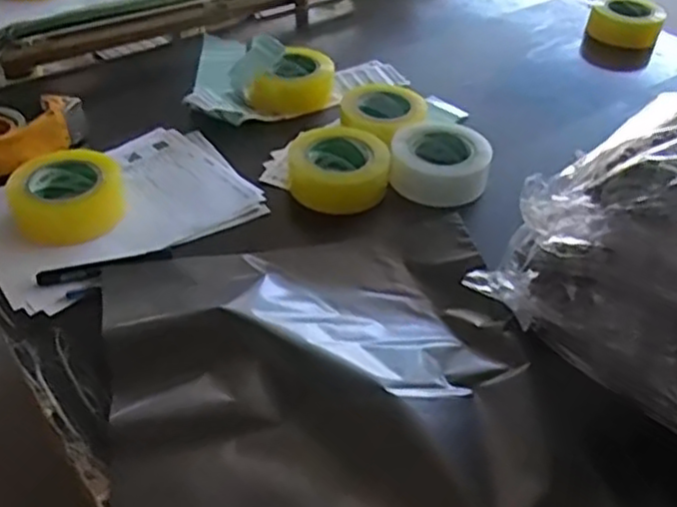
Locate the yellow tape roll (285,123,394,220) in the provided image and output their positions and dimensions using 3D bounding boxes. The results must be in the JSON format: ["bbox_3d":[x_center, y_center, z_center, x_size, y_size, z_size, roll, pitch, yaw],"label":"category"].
[{"bbox_3d":[-0.001,-0.111,0.882,0.126,0.043,0.110,3,42,-1],"label":"yellow tape roll"}]

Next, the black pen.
[{"bbox_3d":[-0.248,0.013,0.752,0.138,0.013,0.019,-11,44,-15],"label":"black pen"}]

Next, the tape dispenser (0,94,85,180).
[{"bbox_3d":[-0.412,-0.153,0.917,0.162,0.060,0.094,-13,45,-18],"label":"tape dispenser"}]

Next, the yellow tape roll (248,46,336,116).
[{"bbox_3d":[-0.071,-0.259,1.065,0.126,0.048,0.126,2,42,-2],"label":"yellow tape roll"}]

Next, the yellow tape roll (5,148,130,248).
[{"bbox_3d":[-0.314,-0.068,0.819,0.126,0.041,0.128,-16,46,-21],"label":"yellow tape roll"}]

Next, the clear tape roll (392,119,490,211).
[{"bbox_3d":[0.127,-0.113,0.894,0.122,0.059,0.119,7,43,4],"label":"clear tape roll"}]

